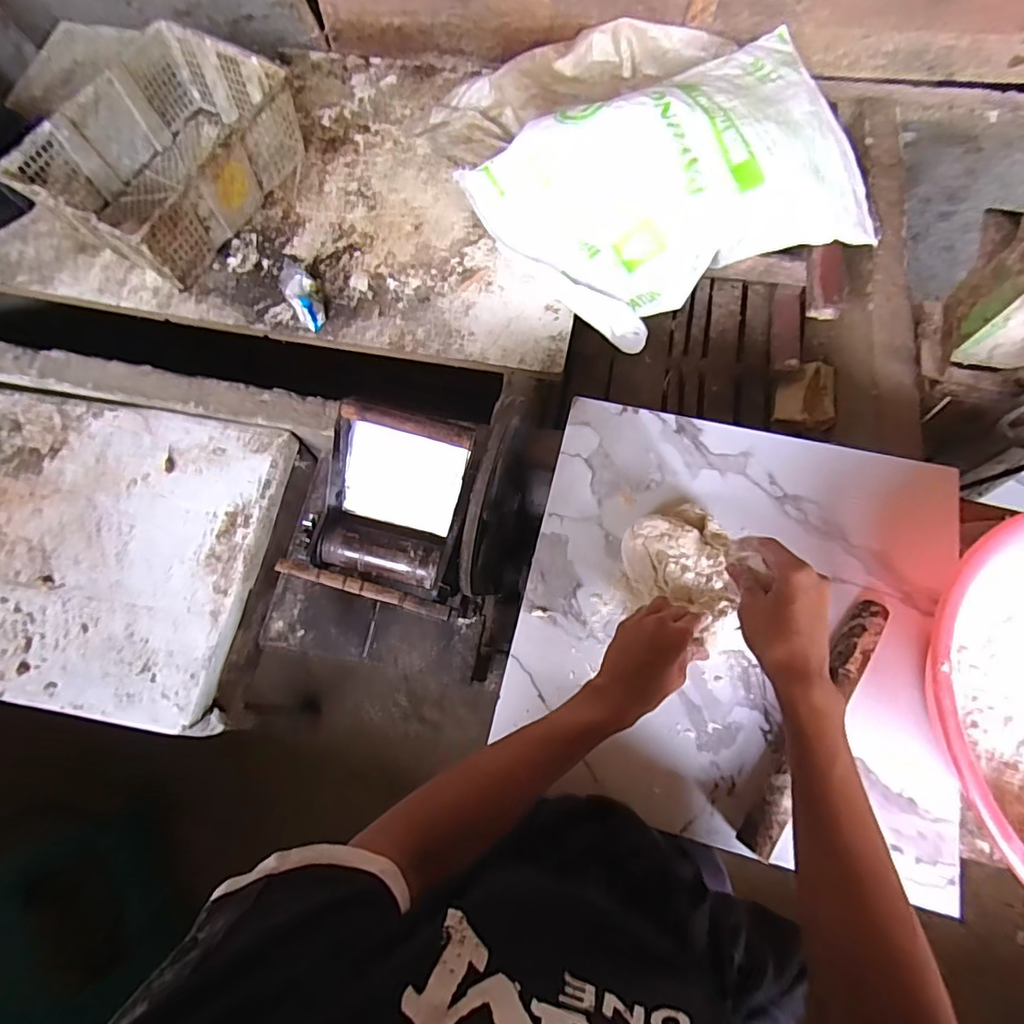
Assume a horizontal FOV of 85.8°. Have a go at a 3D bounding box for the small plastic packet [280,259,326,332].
[{"bbox_3d":[-0.401,-0.421,1.057,0.062,0.060,0.140,-29,71,-9],"label":"small plastic packet"}]

